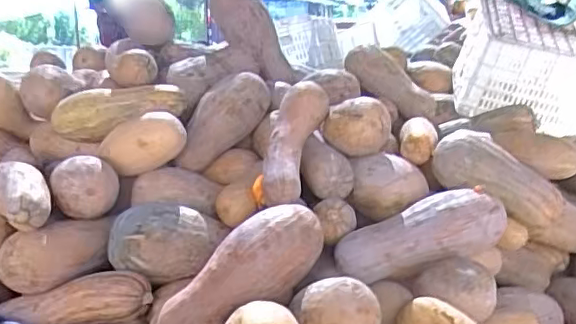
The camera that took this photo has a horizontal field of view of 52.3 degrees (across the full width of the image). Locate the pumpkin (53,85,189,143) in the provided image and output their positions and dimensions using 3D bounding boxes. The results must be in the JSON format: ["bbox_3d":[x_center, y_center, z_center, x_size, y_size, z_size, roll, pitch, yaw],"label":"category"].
[{"bbox_3d":[-0.450,-0.135,1.565,0.346,0.135,0.108,-10,-28,-8],"label":"pumpkin"}]

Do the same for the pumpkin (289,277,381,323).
[{"bbox_3d":[0.098,0.330,1.234,0.182,0.156,0.129,-1,10,3],"label":"pumpkin"}]

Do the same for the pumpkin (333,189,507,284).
[{"bbox_3d":[0.342,0.182,1.471,0.446,0.160,0.130,-5,11,-21],"label":"pumpkin"}]

